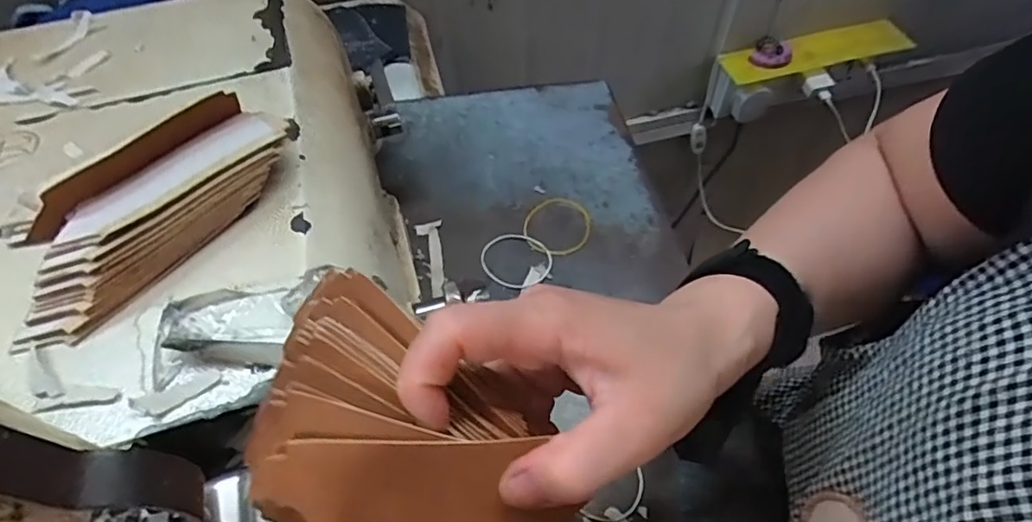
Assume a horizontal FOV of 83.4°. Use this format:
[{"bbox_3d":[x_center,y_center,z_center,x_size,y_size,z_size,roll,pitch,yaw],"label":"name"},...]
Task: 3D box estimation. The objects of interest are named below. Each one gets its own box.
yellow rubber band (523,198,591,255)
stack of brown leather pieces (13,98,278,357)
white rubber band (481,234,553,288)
[{"bbox_3d":[0.033,-0.028,0.457,0.051,0.004,0.056,13,56,10],"label":"yellow rubber band"},{"bbox_3d":[-0.172,-0.026,0.270,0.060,0.032,0.135,34,61,22],"label":"stack of brown leather pieces"},{"bbox_3d":[0.000,0.000,0.440,0.054,0.004,0.047,14,56,11],"label":"white rubber band"}]

